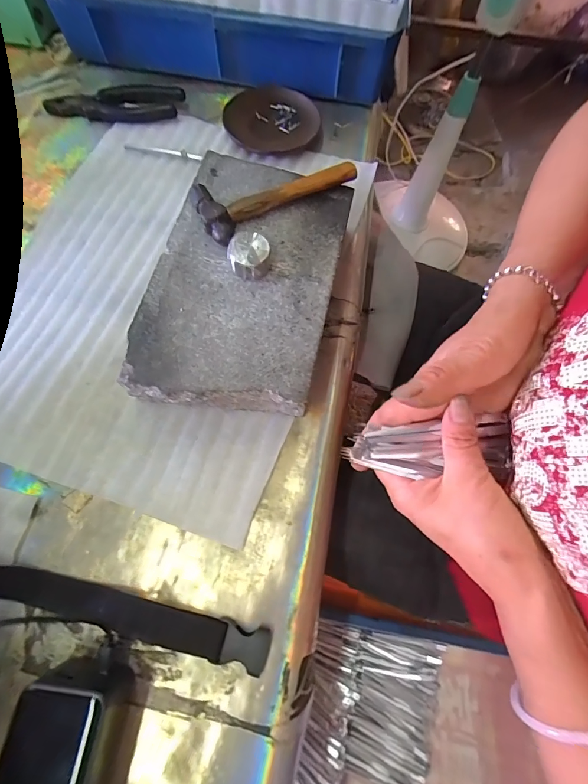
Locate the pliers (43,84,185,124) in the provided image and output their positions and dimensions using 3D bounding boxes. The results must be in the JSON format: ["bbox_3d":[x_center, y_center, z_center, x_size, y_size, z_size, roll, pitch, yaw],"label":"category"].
[{"bbox_3d":[-0.223,-0.360,0.450,0.163,0.014,0.055,-6,70,-5],"label":"pliers"}]

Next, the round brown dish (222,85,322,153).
[{"bbox_3d":[-0.025,-0.335,0.443,0.113,0.019,0.113,1,70,-2],"label":"round brown dish"}]

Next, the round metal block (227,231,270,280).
[{"bbox_3d":[-0.037,-0.114,0.304,0.033,0.022,0.033,1,70,-2],"label":"round metal block"}]

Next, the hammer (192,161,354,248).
[{"bbox_3d":[-0.019,-0.191,0.332,0.152,0.018,0.061,-34,75,-13],"label":"hammer"}]

